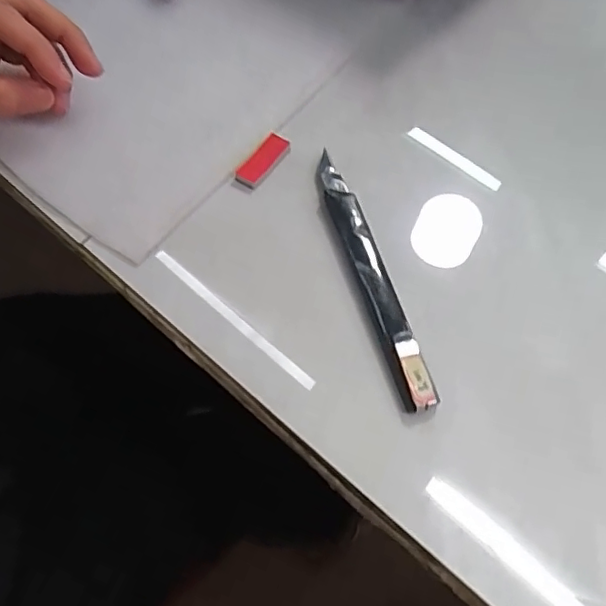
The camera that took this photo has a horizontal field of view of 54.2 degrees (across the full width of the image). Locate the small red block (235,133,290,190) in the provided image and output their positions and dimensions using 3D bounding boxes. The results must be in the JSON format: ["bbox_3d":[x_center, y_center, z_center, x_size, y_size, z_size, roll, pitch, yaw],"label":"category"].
[{"bbox_3d":[-0.021,-0.077,0.321,0.014,0.005,0.036,33,69,13],"label":"small red block"}]

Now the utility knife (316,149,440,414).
[{"bbox_3d":[0.034,-0.014,0.290,0.016,0.009,0.138,-15,66,-8],"label":"utility knife"}]

